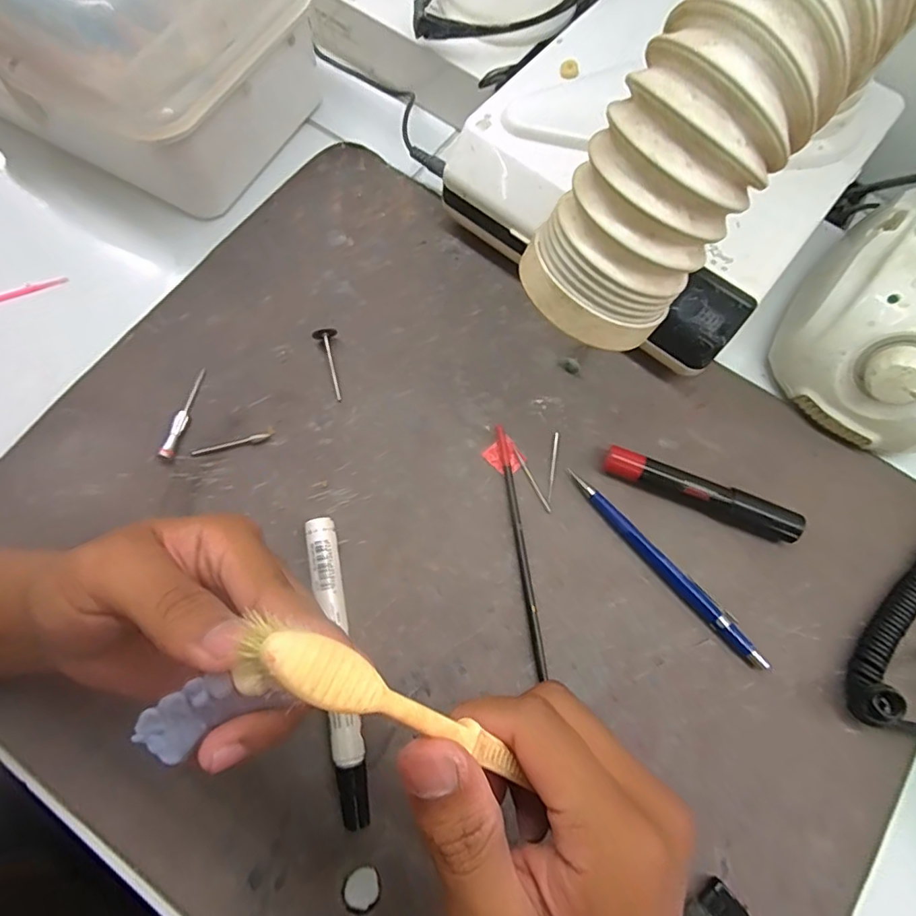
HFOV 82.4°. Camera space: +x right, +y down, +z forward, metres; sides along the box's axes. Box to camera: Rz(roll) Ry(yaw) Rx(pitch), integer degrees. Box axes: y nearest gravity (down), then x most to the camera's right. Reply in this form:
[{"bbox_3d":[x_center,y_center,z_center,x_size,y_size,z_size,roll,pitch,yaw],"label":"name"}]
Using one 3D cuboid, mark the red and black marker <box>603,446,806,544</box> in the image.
[{"bbox_3d":[0.134,0.022,0.292,0.108,0.017,0.017,22,73,6],"label":"red and black marker"}]

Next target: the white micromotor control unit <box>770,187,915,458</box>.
[{"bbox_3d":[0.253,-0.080,0.293,0.105,0.079,0.133,32,75,9],"label":"white micromotor control unit"}]

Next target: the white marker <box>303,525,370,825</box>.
[{"bbox_3d":[-0.060,0.102,0.262,0.014,0.017,0.143,-11,73,-4],"label":"white marker"}]

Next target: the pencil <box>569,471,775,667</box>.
[{"bbox_3d":[0.112,0.057,0.285,0.012,0.008,0.134,-41,77,-12],"label":"pencil"}]

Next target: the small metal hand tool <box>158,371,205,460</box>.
[{"bbox_3d":[-0.159,-0.027,0.305,0.007,0.008,0.057,13,73,3],"label":"small metal hand tool"}]

